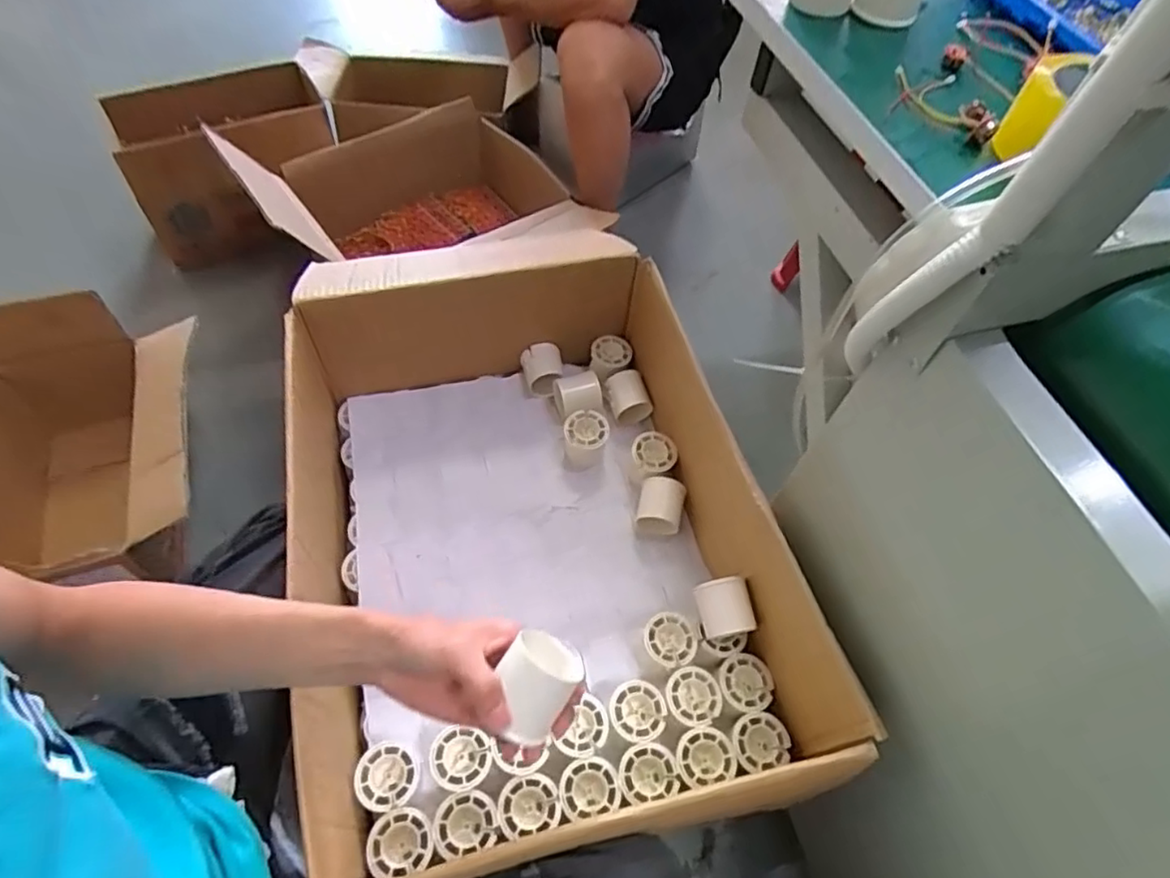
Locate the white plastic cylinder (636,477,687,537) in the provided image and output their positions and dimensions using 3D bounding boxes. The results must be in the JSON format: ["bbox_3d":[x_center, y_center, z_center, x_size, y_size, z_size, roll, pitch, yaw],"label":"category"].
[{"bbox_3d":[0.091,0.080,0.758,0.055,0.054,0.061,10,57,2],"label":"white plastic cylinder"}]

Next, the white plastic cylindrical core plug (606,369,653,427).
[{"bbox_3d":[0.056,-0.057,0.840,0.056,0.044,0.060,-11,58,-11],"label":"white plastic cylindrical core plug"}]

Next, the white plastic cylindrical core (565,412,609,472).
[{"bbox_3d":[0.001,0.000,0.807,0.051,0.059,0.049,2,57,-3],"label":"white plastic cylindrical core"}]

